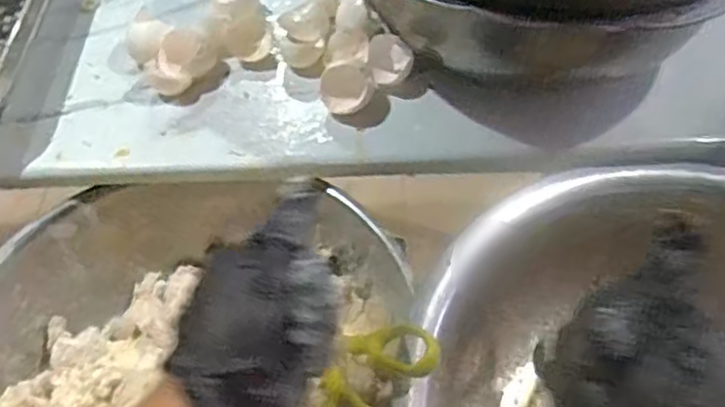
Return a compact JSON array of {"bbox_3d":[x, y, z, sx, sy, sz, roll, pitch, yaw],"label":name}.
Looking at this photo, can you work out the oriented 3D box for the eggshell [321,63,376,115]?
[{"bbox_3d":[-0.011,-0.088,0.505,0.040,0.034,0.027,1,51,2],"label":"eggshell"}]

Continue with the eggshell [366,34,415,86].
[{"bbox_3d":[0.023,-0.117,0.529,0.033,0.023,0.034,-16,53,-12],"label":"eggshell"}]

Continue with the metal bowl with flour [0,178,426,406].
[{"bbox_3d":[-0.120,0.105,0.464,0.299,0.085,0.270,7,52,7],"label":"metal bowl with flour"}]

